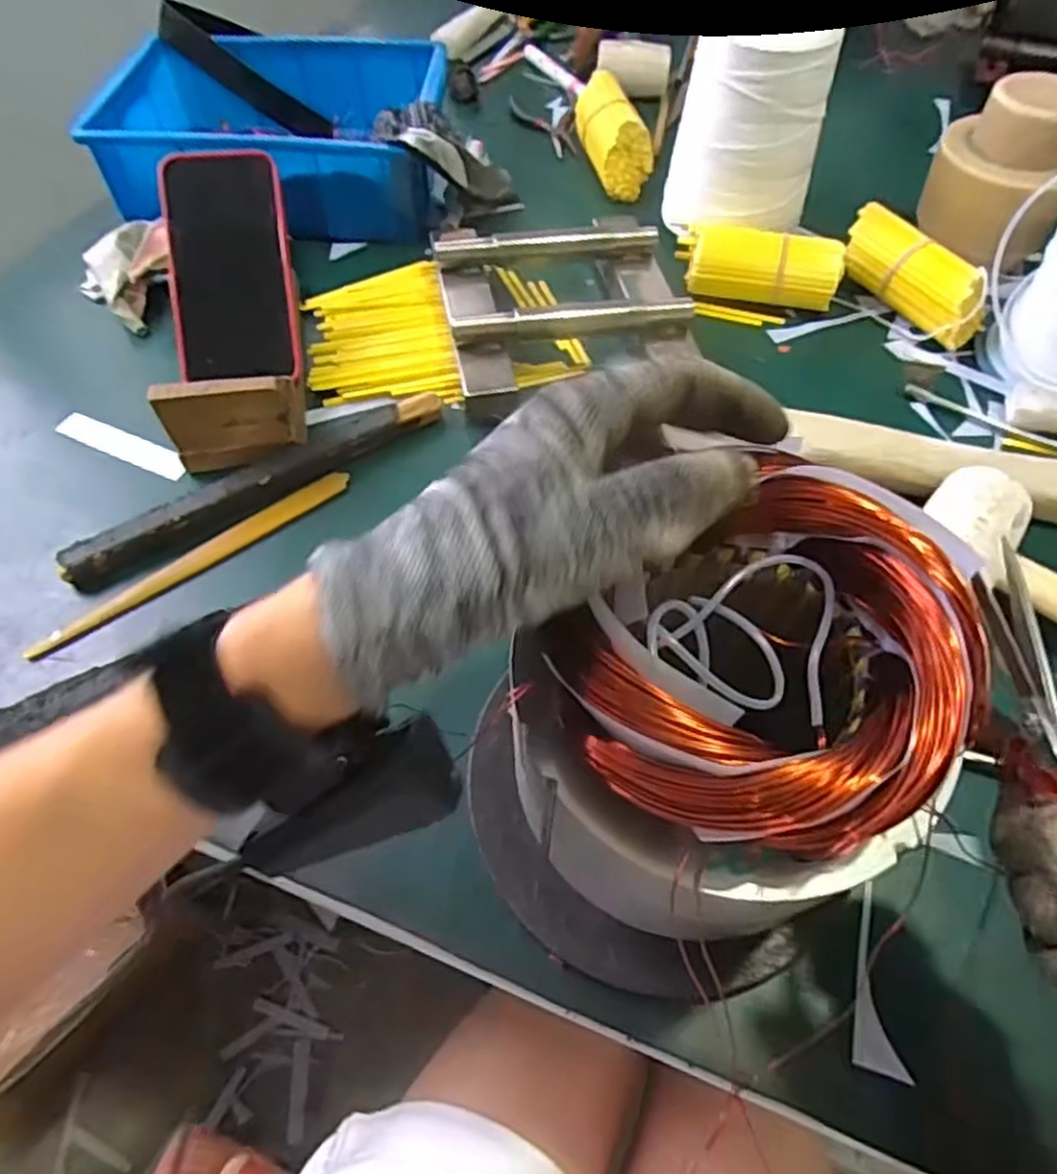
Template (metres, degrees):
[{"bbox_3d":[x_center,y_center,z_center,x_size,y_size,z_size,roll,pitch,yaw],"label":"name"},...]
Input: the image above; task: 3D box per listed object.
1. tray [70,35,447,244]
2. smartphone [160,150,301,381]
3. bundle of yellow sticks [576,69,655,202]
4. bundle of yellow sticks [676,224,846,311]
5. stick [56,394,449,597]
[{"bbox_3d":[-0.221,-0.418,0.682,0.279,0.088,0.220,4,56,3],"label":"tray"},{"bbox_3d":[-0.210,-0.223,0.522,0.081,0.015,0.155,-7,95,-1],"label":"smartphone"},{"bbox_3d":[0.081,-0.440,0.717,0.057,0.044,0.158,-10,57,-6],"label":"bundle of yellow sticks"},{"bbox_3d":[0.183,-0.258,0.598,0.127,0.046,0.044,16,58,11],"label":"bundle of yellow sticks"},{"bbox_3d":[-0.176,-0.070,0.495,0.256,0.021,0.030,-30,61,-18],"label":"stick"}]

